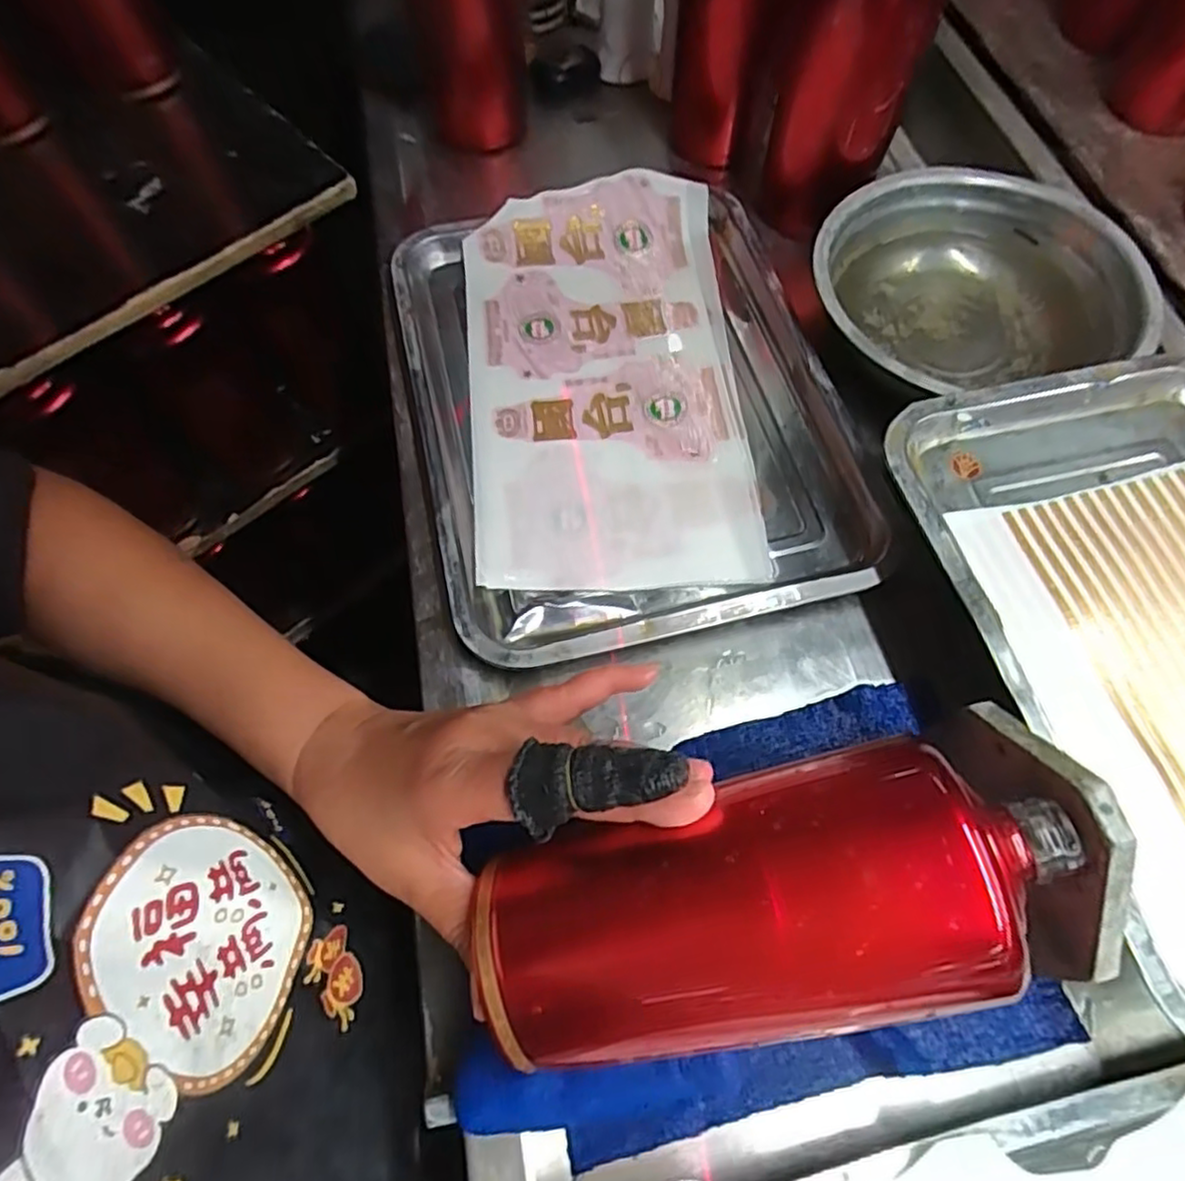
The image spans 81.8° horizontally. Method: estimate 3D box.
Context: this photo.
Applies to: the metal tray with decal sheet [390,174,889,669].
[{"bbox_3d":[0.016,-0.132,0.438,0.248,0.032,0.340,-14,66,-4],"label":"metal tray with decal sheet"}]

